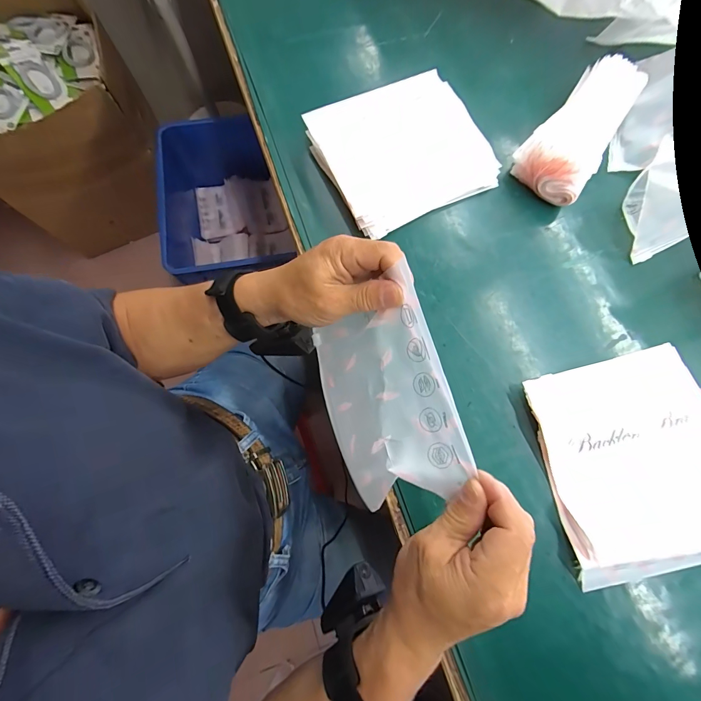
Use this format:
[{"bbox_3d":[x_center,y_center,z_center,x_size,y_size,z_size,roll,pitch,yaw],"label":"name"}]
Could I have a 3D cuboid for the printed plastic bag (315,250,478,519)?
[{"bbox_3d":[0.025,0.038,0.290,0.087,0.094,0.165,-17,78,-5],"label":"printed plastic bag"}]

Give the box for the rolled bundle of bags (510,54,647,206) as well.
[{"bbox_3d":[0.292,-0.278,0.435,0.089,0.060,0.199,39,79,7],"label":"rolled bundle of bags"}]

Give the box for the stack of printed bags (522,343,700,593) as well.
[{"bbox_3d":[0.299,0.113,0.361,0.192,0.020,0.209,-13,78,-5],"label":"stack of printed bags"}]

